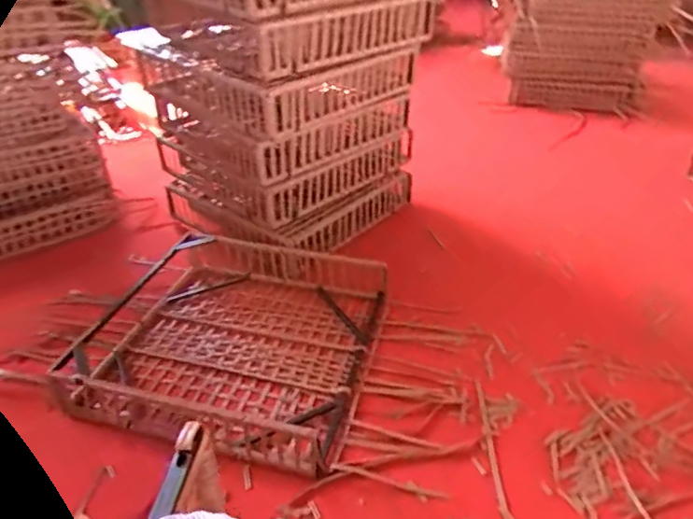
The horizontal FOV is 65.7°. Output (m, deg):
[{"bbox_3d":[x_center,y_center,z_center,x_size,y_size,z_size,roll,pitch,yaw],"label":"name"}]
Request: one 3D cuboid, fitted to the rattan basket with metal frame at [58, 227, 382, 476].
[{"bbox_3d":[-0.288,0.169,1.438,0.715,0.126,0.670,8,34,13],"label":"rattan basket with metal frame"}]

